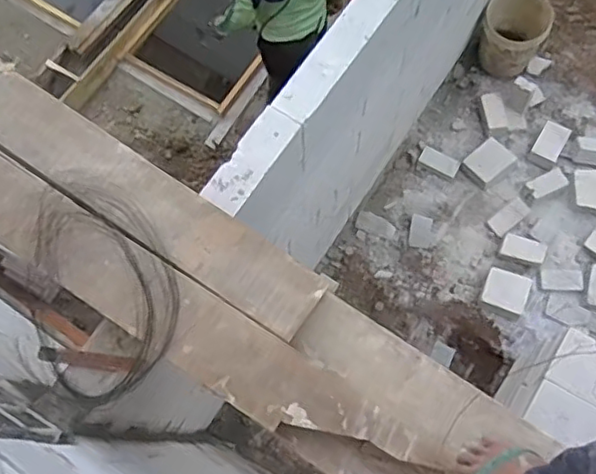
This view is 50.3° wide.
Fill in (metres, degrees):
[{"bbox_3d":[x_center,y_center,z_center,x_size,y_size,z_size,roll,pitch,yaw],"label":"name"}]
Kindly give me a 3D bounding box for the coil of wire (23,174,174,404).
[{"bbox_3d":[-0.384,0.089,1.224,0.291,0.050,0.443,0,72,1],"label":"coil of wire"}]

